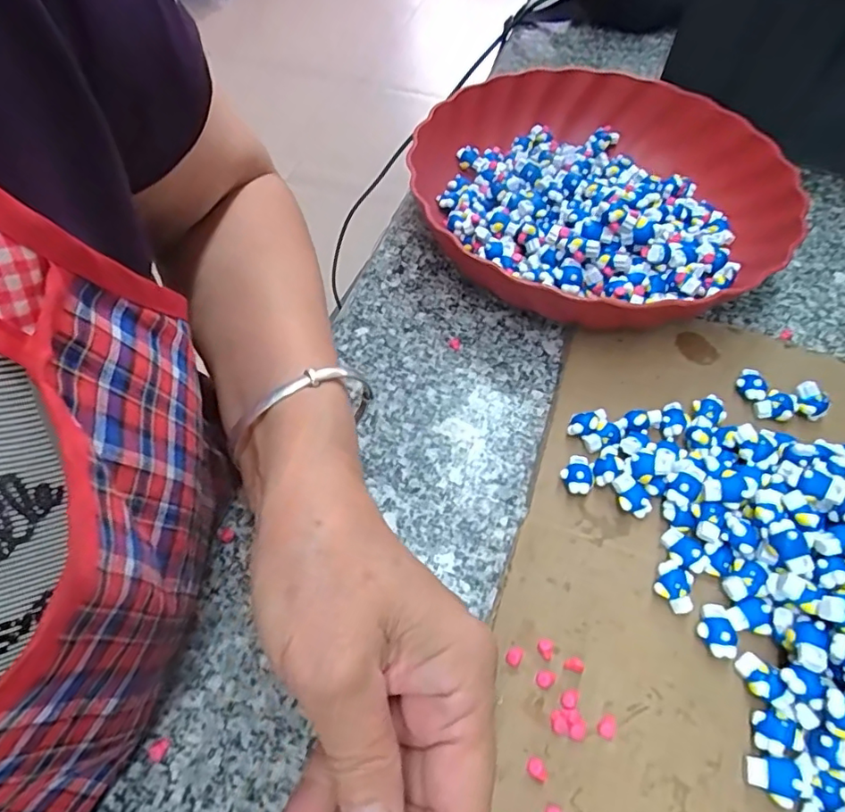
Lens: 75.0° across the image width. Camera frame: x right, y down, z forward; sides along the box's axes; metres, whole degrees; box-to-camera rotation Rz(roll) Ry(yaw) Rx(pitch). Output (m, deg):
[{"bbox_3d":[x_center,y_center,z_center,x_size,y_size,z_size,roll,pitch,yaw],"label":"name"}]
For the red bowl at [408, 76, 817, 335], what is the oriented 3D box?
[{"bbox_3d":[0.115,-0.147,0.377,0.242,0.058,0.243,1,56,-1],"label":"red bowl"}]

